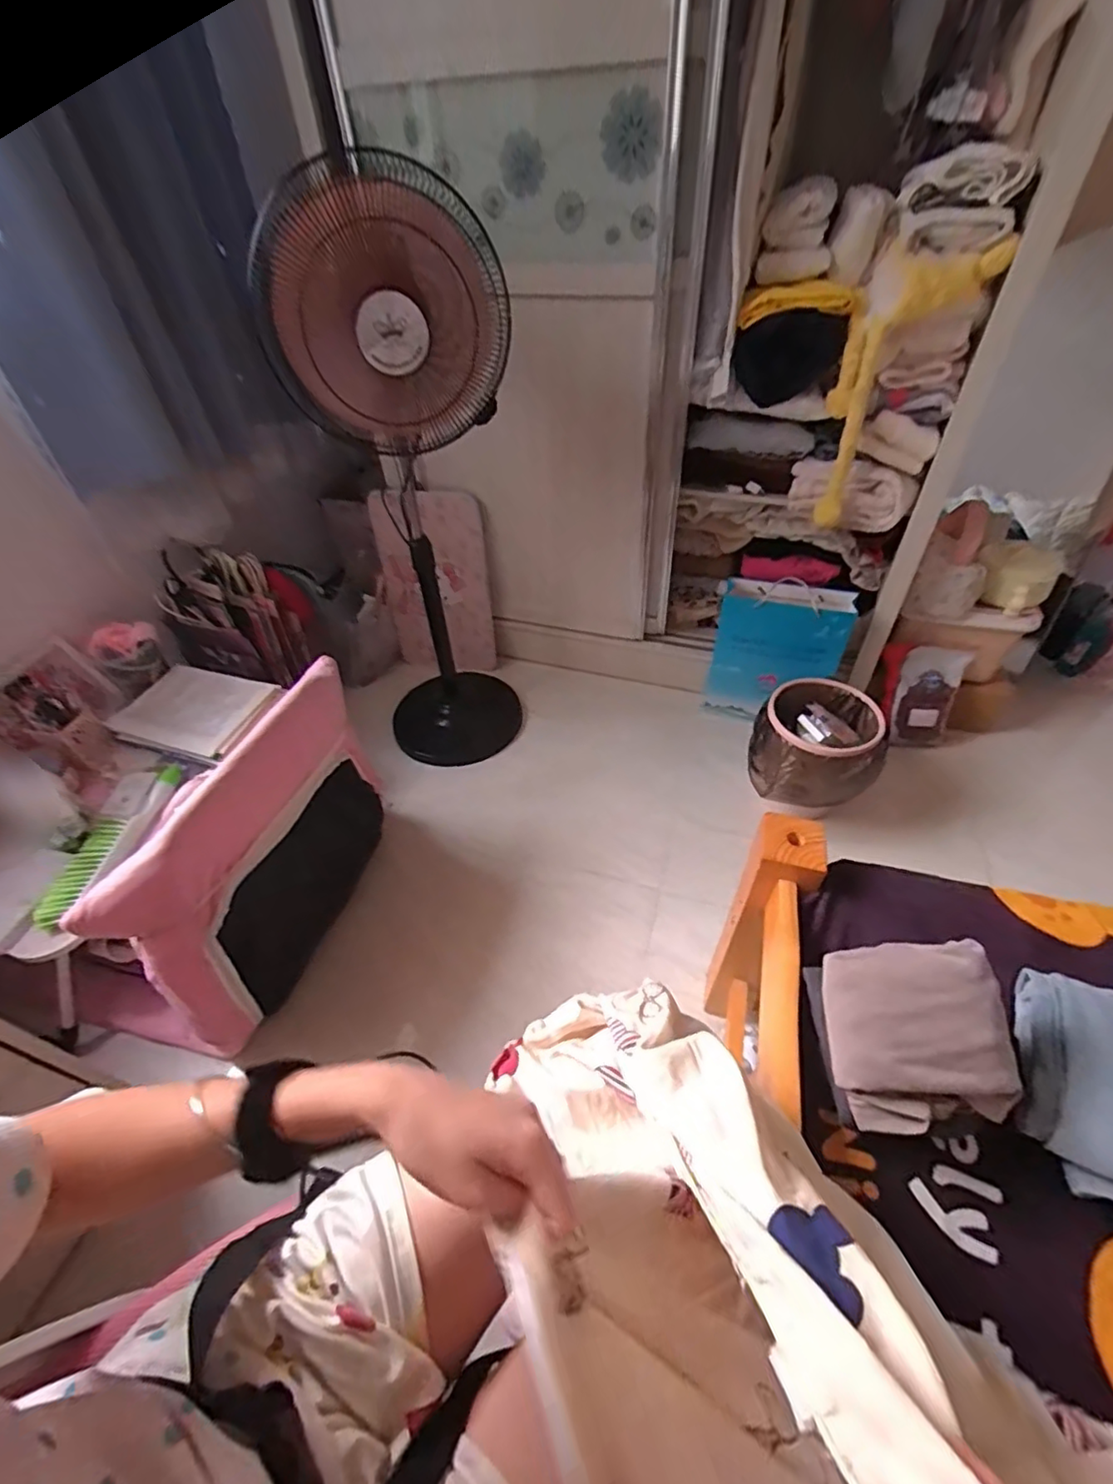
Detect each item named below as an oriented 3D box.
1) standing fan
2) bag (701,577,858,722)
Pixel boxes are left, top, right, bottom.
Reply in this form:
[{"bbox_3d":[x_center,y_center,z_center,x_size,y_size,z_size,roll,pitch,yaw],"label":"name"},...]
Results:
[{"bbox_3d":[-0.233,-0.357,1.095,0.337,0.983,0.401,-13,46,-9],"label":"standing fan"},{"bbox_3d":[0.485,-0.193,1.294,0.260,0.311,0.103,22,51,23],"label":"bag"}]

